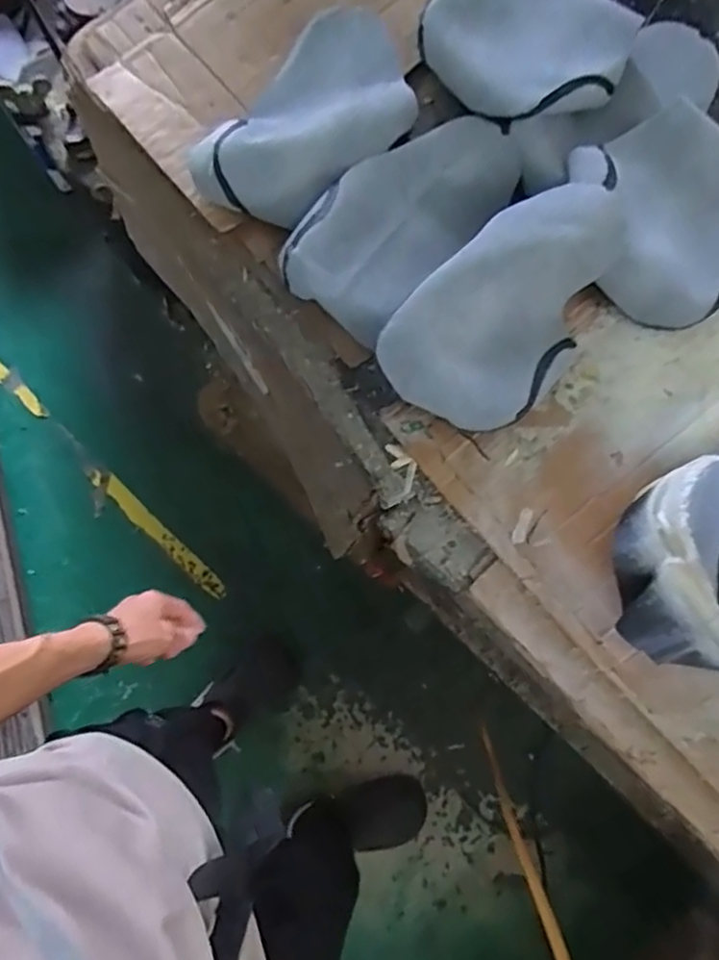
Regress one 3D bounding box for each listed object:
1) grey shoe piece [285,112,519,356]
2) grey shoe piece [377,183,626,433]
[{"bbox_3d":[0.046,-0.273,0.692,0.147,0.047,0.266,43,82,7],"label":"grey shoe piece"},{"bbox_3d":[0.157,-0.170,0.671,0.152,0.078,0.275,43,82,7],"label":"grey shoe piece"}]

